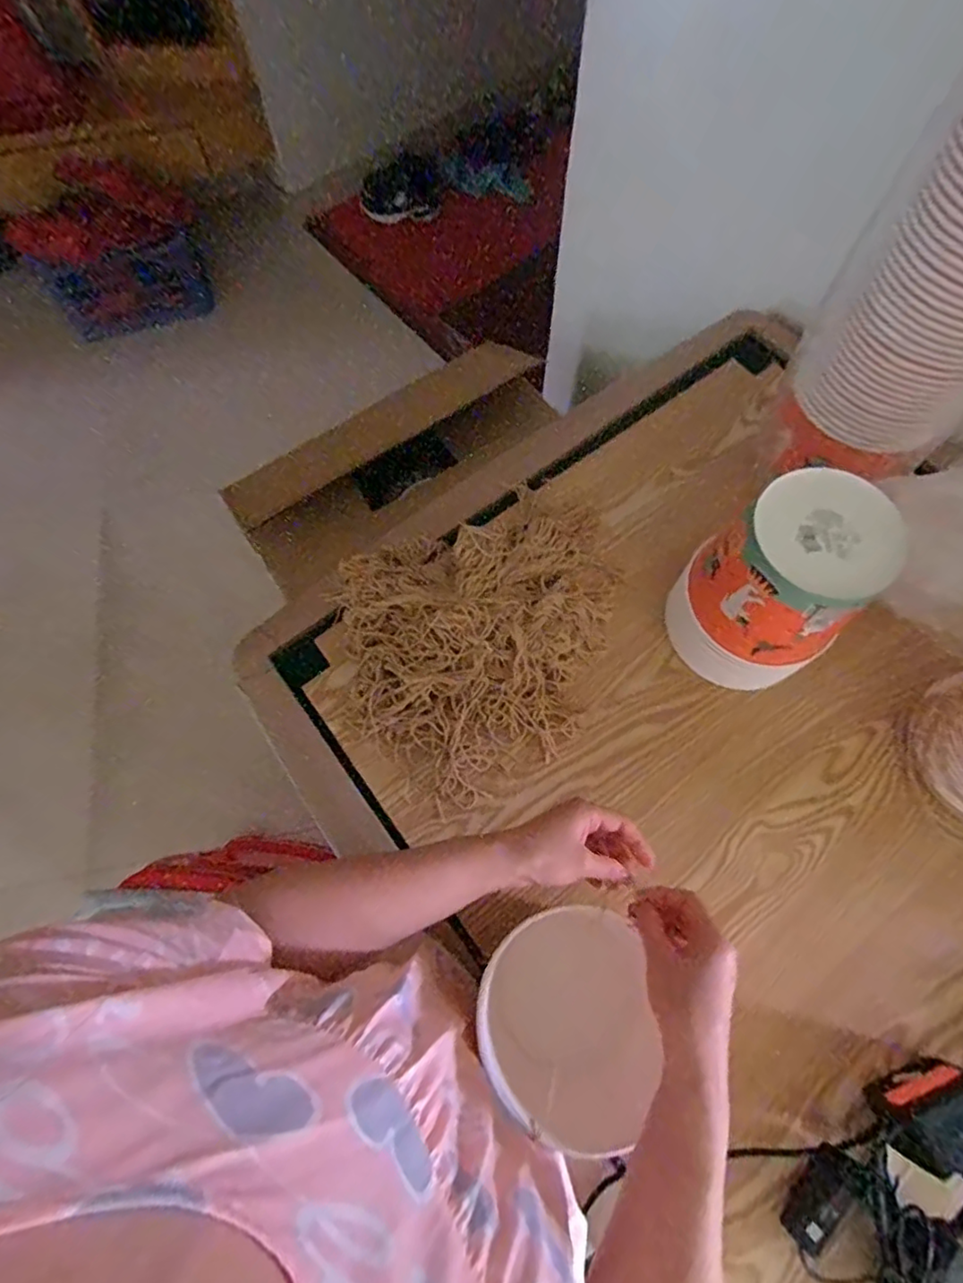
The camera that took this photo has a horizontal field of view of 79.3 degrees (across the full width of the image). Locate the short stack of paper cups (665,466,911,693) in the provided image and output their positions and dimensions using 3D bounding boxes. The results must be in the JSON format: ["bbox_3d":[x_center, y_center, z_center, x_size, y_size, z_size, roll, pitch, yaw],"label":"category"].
[{"bbox_3d":[0.289,-0.047,0.578,0.129,0.217,0.147,-35,74,-9],"label":"short stack of paper cups"}]

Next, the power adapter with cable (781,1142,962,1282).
[{"bbox_3d":[0.340,0.522,0.477,0.111,0.036,0.184,-30,73,-8],"label":"power adapter with cable"}]

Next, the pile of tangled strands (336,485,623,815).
[{"bbox_3d":[0.012,-0.003,0.654,0.344,0.068,0.304,-23,72,-6],"label":"pile of tangled strands"}]

